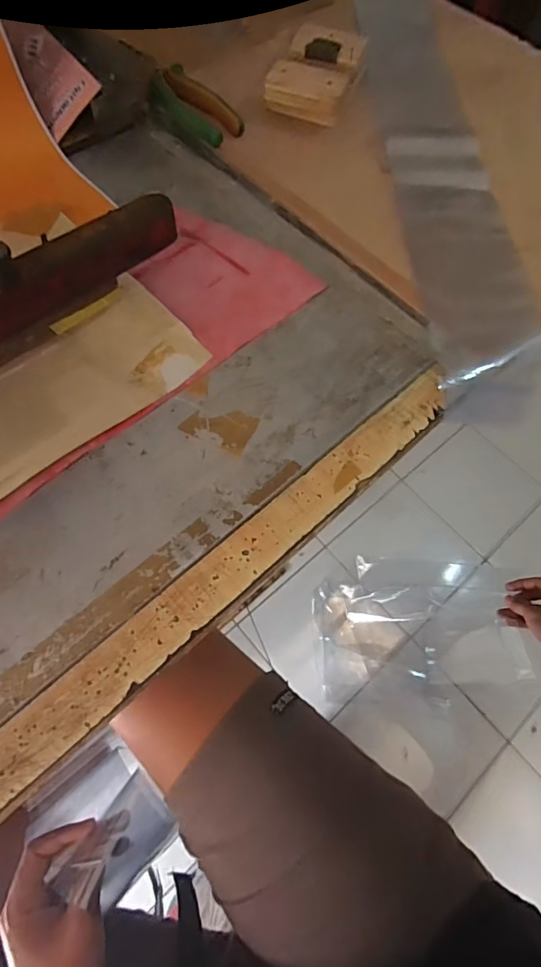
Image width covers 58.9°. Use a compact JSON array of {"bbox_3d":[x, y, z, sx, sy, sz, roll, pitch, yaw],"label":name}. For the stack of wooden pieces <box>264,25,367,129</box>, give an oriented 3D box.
[{"bbox_3d":[0.051,-0.429,0.507,0.080,0.032,0.123,20,67,6],"label":"stack of wooden pieces"}]

